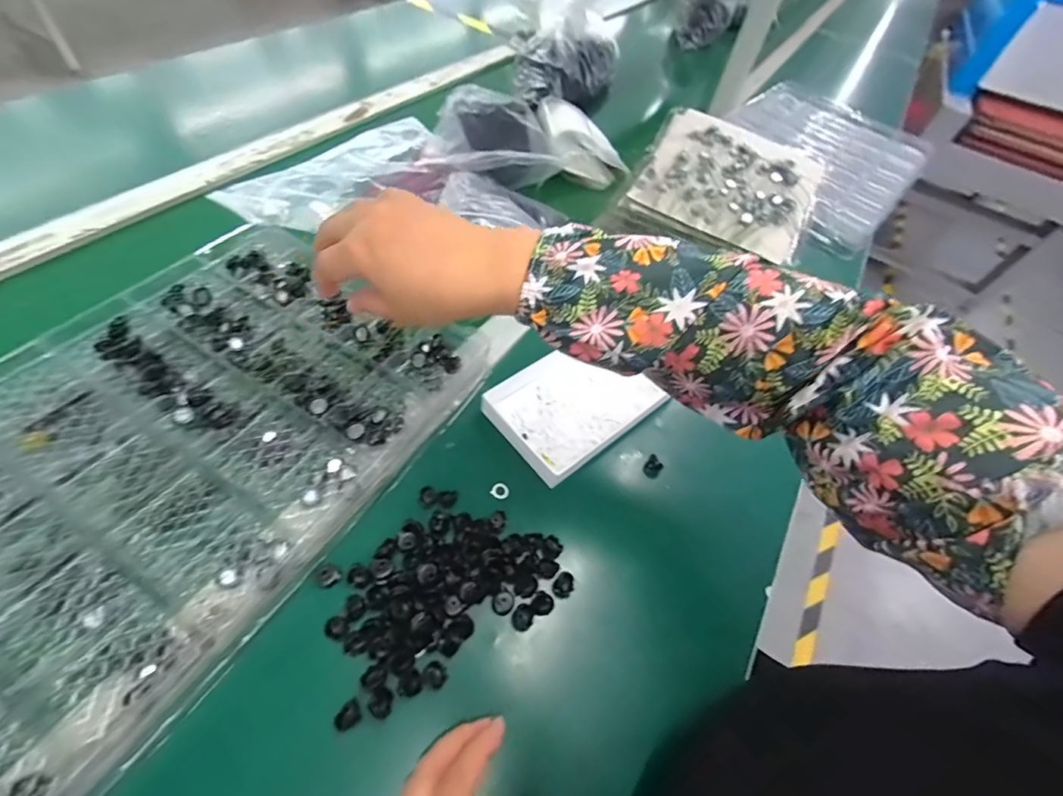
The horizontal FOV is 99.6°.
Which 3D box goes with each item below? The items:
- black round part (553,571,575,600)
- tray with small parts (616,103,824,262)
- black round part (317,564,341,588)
[{"bbox_3d":[0.024,0.137,0.330,0.014,0.007,0.019,37,59,17],"label":"black round part"},{"bbox_3d":[0.232,-0.260,0.532,0.195,0.019,0.183,25,71,9],"label":"tray with small parts"},{"bbox_3d":[-0.142,0.125,0.315,0.014,0.007,0.015,4,55,-6],"label":"black round part"}]

